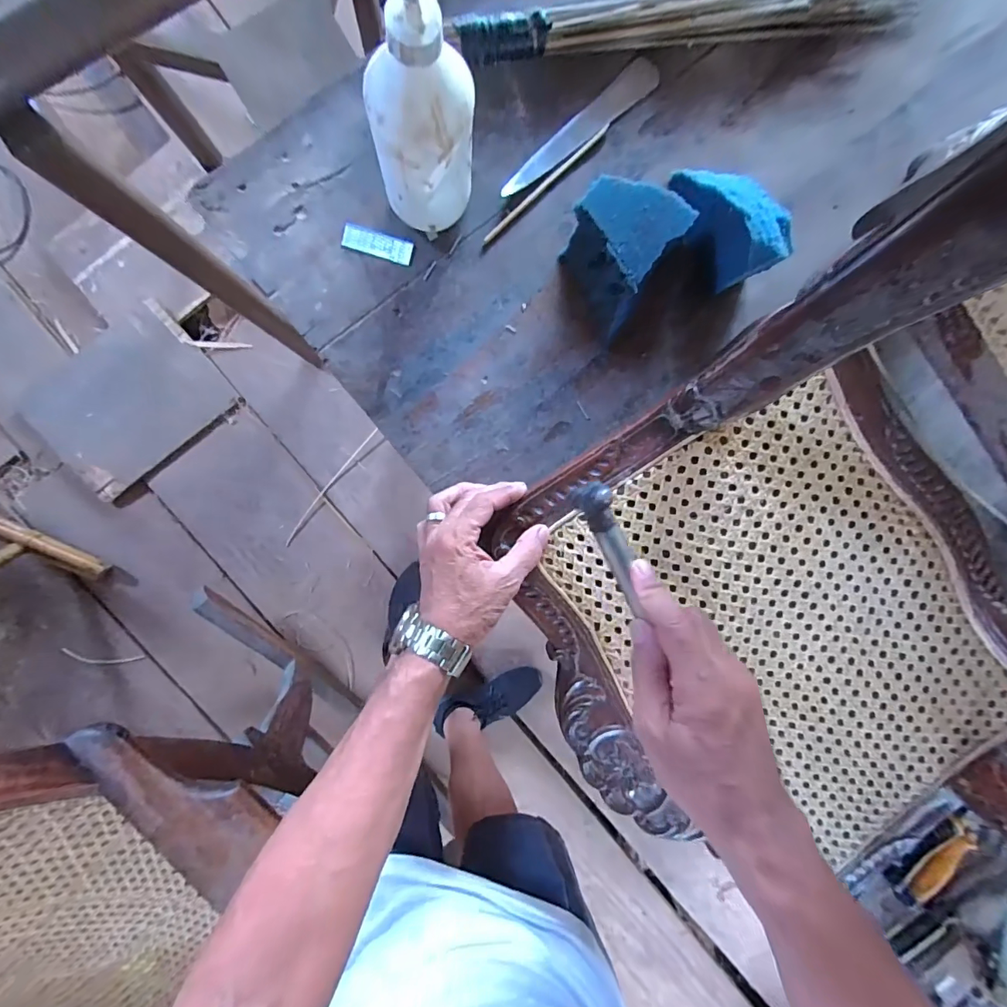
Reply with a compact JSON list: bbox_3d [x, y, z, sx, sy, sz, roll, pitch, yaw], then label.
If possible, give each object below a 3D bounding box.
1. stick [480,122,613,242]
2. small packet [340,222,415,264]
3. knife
[{"bbox_3d":[0.039,-0.294,0.418,0.158,0.005,0.007,-44,96,-4],"label":"stick"},{"bbox_3d":[-0.112,-0.231,0.406,0.061,0.004,0.022,13,91,-8],"label":"small packet"},{"bbox_3d":[0.067,-0.337,0.411,0.178,0.008,0.028,-41,97,-4],"label":"knife"}]

